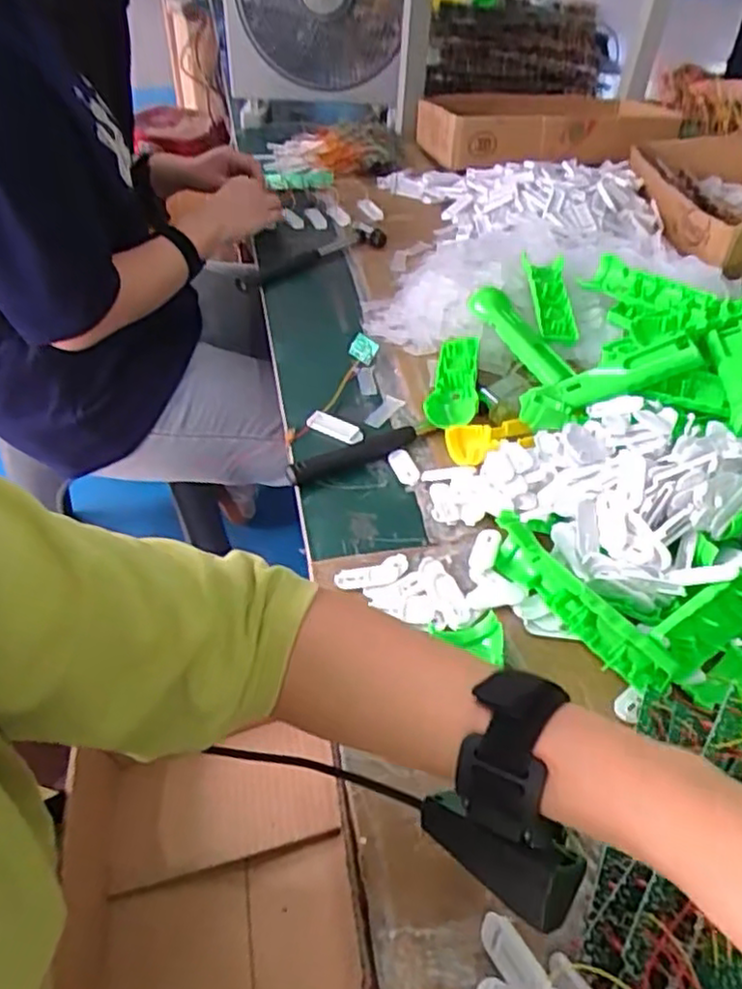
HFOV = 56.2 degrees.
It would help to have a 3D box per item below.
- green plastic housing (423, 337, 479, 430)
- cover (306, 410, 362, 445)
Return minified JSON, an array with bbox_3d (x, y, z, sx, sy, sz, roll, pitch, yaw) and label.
[{"bbox_3d":[0.087,-0.121,0.737,0.050,0.029,0.157,7,45,4],"label":"green plastic housing"},{"bbox_3d":[-0.037,-0.069,0.710,0.063,0.011,0.020,26,49,21],"label":"cover"}]

